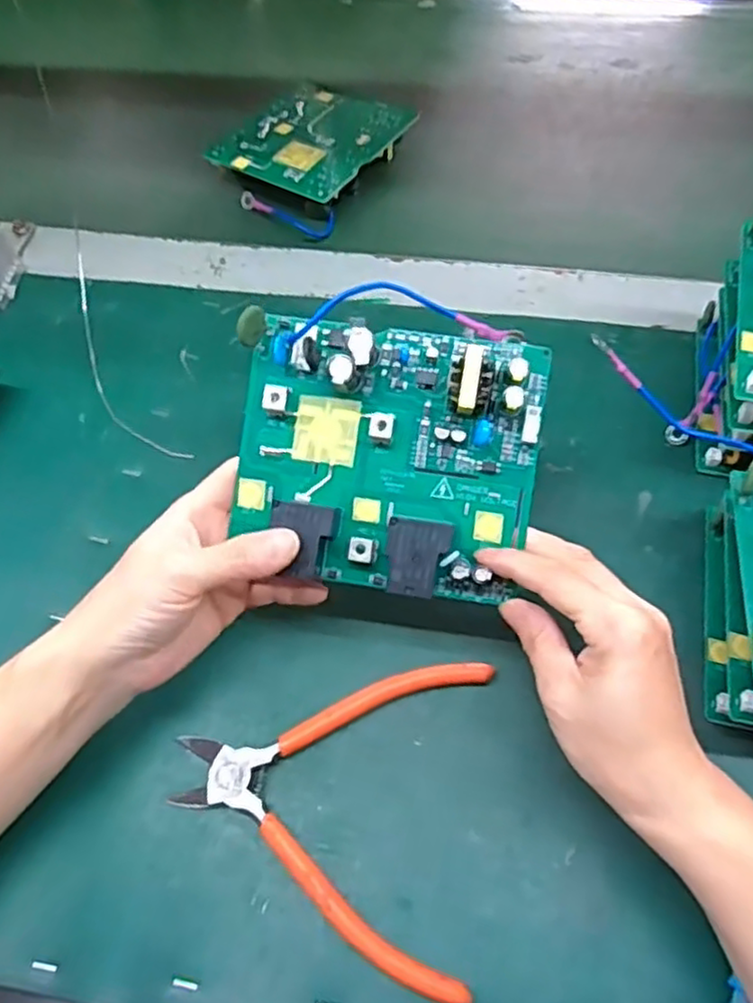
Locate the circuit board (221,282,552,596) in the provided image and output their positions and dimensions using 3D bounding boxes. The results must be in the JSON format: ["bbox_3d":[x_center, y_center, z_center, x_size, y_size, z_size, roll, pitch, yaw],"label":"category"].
[{"bbox_3d":[0.005,-0.026,0.296,0.127,0.025,0.126,9,91,5],"label":"circuit board"}]

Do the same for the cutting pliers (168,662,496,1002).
[{"bbox_3d":[-0.021,0.129,0.301,0.131,0.011,0.130,5,60,5],"label":"cutting pliers"}]

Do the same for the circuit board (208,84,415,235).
[{"bbox_3d":[-0.050,-0.274,0.536,0.106,0.020,0.137,28,64,17],"label":"circuit board"}]

